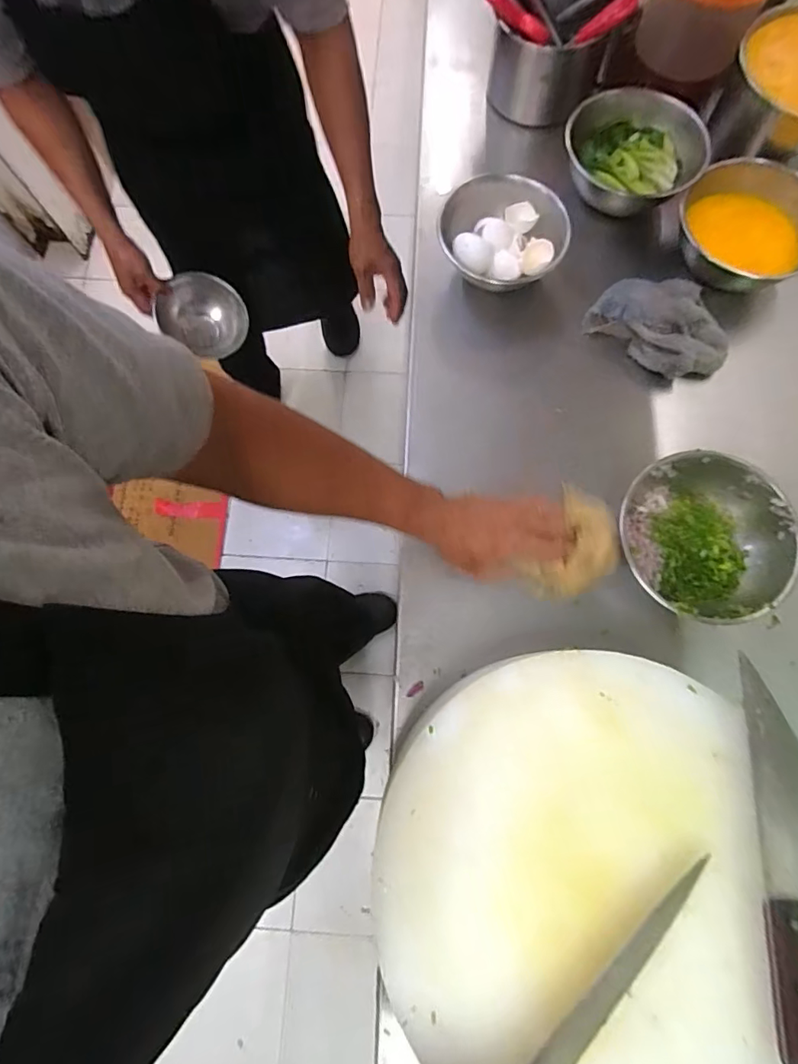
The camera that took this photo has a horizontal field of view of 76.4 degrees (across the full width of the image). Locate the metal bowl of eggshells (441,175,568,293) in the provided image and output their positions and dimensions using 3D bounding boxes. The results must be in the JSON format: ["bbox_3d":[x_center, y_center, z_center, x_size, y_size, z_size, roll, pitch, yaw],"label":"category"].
[{"bbox_3d":[0.125,-0.368,0.621,0.147,0.068,0.138,0,76,1],"label":"metal bowl of eggshells"}]

